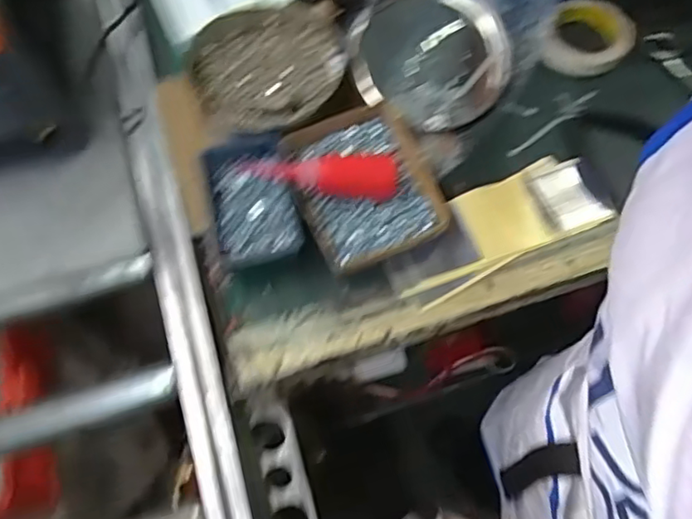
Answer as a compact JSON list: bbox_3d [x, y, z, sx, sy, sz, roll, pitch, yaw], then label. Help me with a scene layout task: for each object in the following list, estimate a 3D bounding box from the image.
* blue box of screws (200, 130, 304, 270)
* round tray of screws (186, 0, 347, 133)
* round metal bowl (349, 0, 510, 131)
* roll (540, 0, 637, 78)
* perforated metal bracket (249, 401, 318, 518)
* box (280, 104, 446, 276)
[{"bbox_3d":[-0.104,-0.060,0.634,0.093,0.041,0.145,-15,66,-5],"label":"blue box of screws"},{"bbox_3d":[-0.091,-0.231,0.707,0.191,0.040,0.193,-22,67,-8],"label":"round tray of screws"},{"bbox_3d":[0.104,-0.257,0.712,0.183,0.039,0.170,-1,66,2],"label":"round metal bowl"},{"bbox_3d":[0.307,-0.283,0.739,0.102,0.037,0.118,28,70,13],"label":"roll"},{"bbox_3d":[-0.065,0.225,0.611,0.046,0.029,0.159,-17,67,-5],"label":"perforated metal bracket"},{"bbox_3d":[0.022,-0.086,0.650,0.152,0.035,0.174,-21,67,-7],"label":"box"}]

